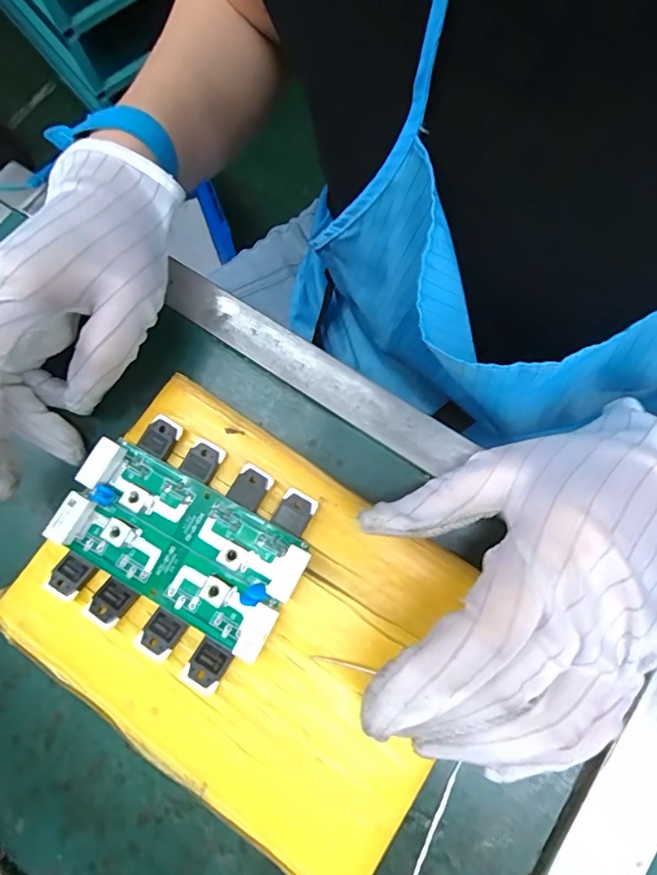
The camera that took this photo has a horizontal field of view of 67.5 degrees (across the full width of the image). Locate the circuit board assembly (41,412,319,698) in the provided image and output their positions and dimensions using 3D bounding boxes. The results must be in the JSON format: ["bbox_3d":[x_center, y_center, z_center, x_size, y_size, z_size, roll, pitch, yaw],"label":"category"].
[{"bbox_3d":[-0.065,0.047,0.218,0.106,0.019,0.088,27,78,10],"label":"circuit board assembly"}]

